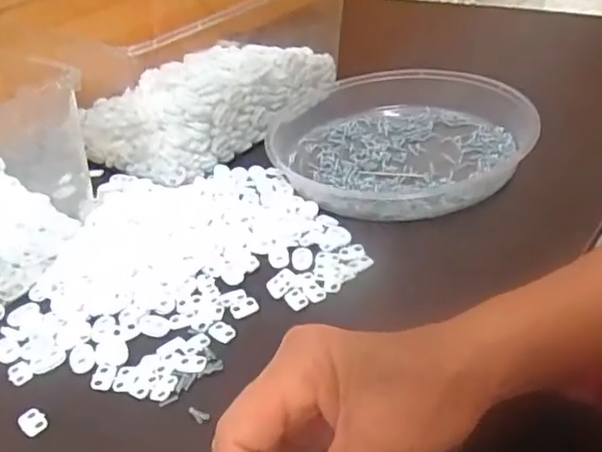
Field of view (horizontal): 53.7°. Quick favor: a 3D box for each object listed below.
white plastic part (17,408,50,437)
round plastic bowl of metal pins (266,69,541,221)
[{"bbox_3d":[-0.157,0.114,0.347,0.013,0.004,0.019,-33,42,-30],"label":"white plastic part"},{"bbox_3d":[0.086,-0.085,0.546,0.227,0.037,0.219,-3,36,6],"label":"round plastic bowl of metal pins"}]

